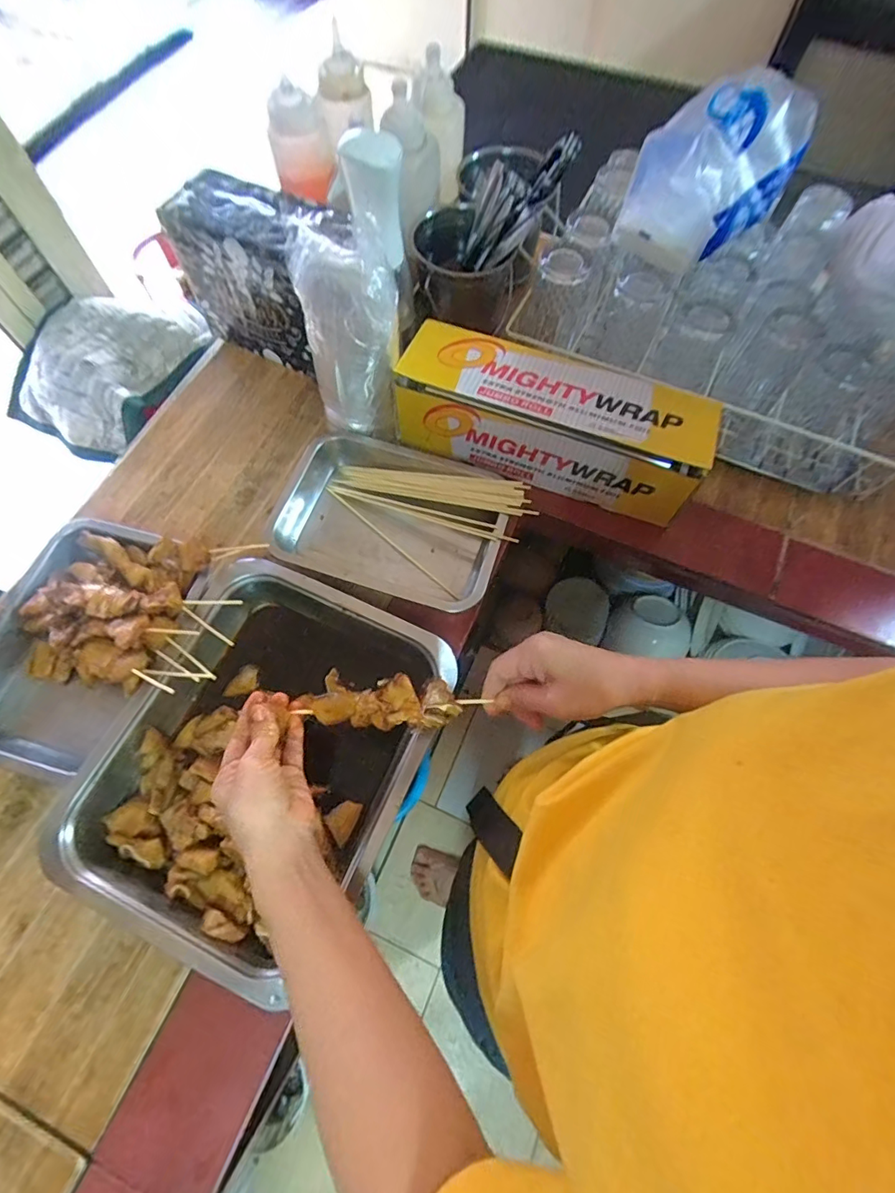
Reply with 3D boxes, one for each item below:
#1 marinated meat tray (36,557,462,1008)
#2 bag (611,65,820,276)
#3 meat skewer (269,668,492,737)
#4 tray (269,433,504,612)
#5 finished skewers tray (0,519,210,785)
[{"bbox_3d":[-0.179,0.146,0.488,0.286,0.054,0.333,24,69,8],"label":"marinated meat tray"},{"bbox_3d":[0.294,-0.464,0.542,0.122,0.110,0.188,41,73,14],"label":"bag"},{"bbox_3d":[-0.051,0.090,0.431,0.152,0.019,0.043,1,68,1],"label":"meat skewer"},{"bbox_3d":[-0.061,-0.100,0.602,0.268,0.042,0.214,17,68,6],"label":"tray"},{"bbox_3d":[-0.381,0.043,0.515,0.196,0.071,0.259,22,69,8],"label":"finished skewers tray"}]

